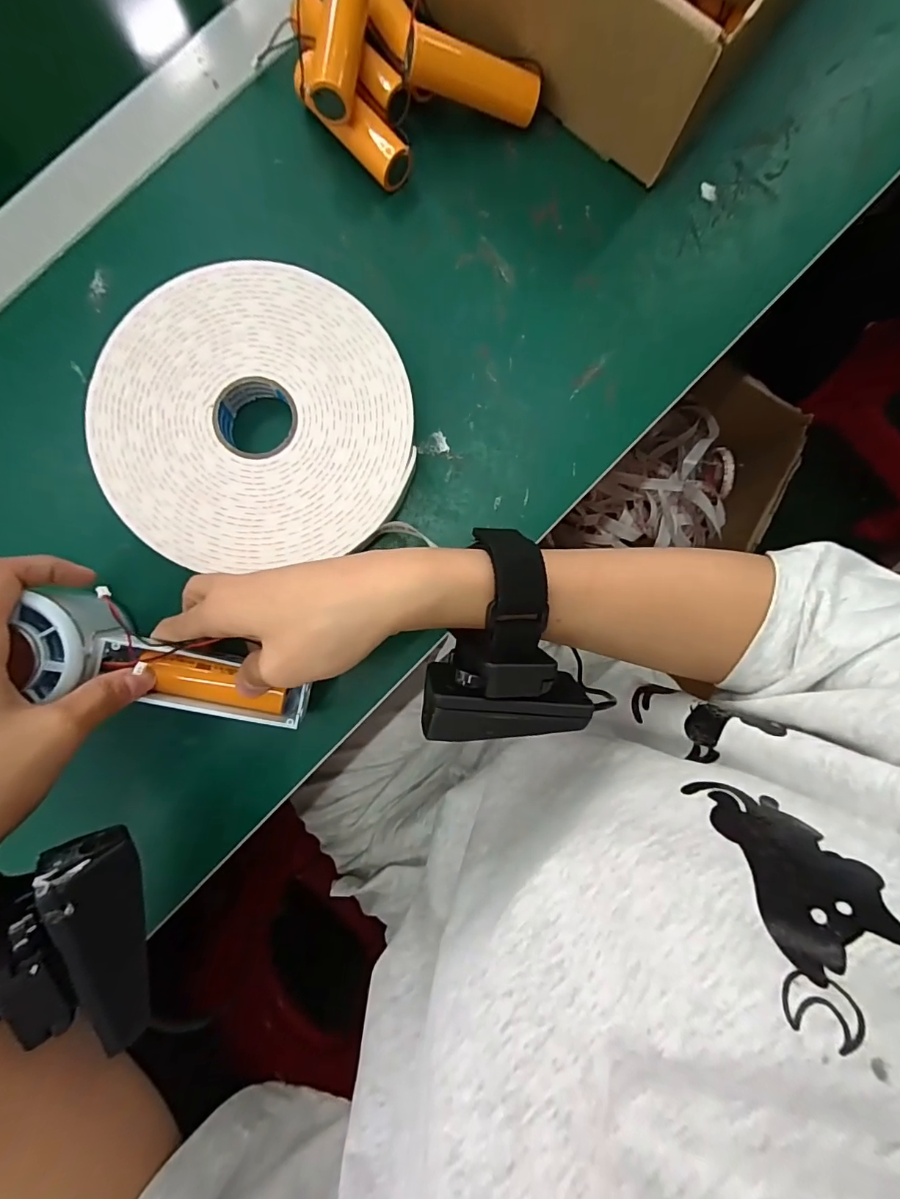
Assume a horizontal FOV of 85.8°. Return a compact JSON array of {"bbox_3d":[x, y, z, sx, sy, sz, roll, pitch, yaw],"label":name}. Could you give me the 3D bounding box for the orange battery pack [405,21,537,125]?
[{"bbox_3d":[0.013,-0.274,0.255,0.072,0.016,0.016,-2,87,-22],"label":"orange battery pack"}]

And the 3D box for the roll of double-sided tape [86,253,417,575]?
[{"bbox_3d":[-0.102,-0.096,0.259,0.156,0.020,0.155,0,87,-4],"label":"roll of double-sided tape"}]

